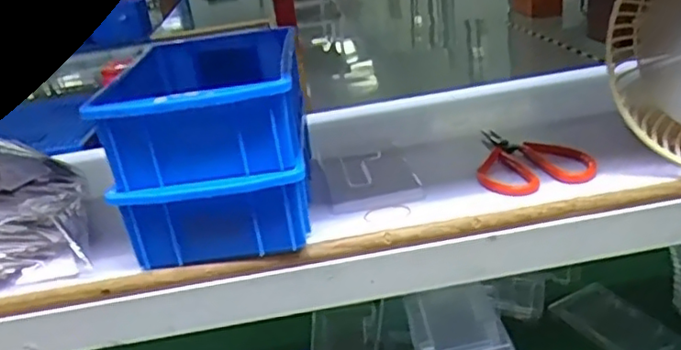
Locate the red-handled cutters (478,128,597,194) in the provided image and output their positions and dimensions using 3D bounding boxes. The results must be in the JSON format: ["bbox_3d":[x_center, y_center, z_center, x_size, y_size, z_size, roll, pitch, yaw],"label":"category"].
[{"bbox_3d":[0.161,-0.015,0.523,0.089,0.008,0.119,-2,25,11],"label":"red-handled cutters"}]

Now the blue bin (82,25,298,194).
[{"bbox_3d":[-0.101,-0.063,0.489,0.131,0.061,0.208,-6,23,2],"label":"blue bin"}]

